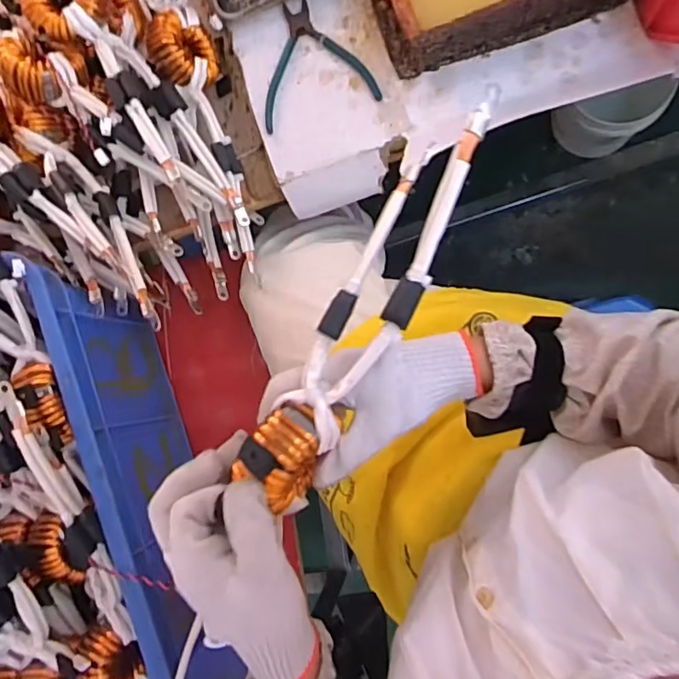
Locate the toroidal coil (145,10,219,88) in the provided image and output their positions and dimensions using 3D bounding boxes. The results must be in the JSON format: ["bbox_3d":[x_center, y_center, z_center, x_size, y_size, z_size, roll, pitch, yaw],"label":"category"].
[{"bbox_3d":[-0.167,-0.304,0.569,0.056,0.063,0.073,-15,85,8],"label":"toroidal coil"}]

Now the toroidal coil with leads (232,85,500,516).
[{"bbox_3d":[0.020,-0.018,0.345,0.051,0.061,0.264,28,87,9],"label":"toroidal coil with leads"}]

